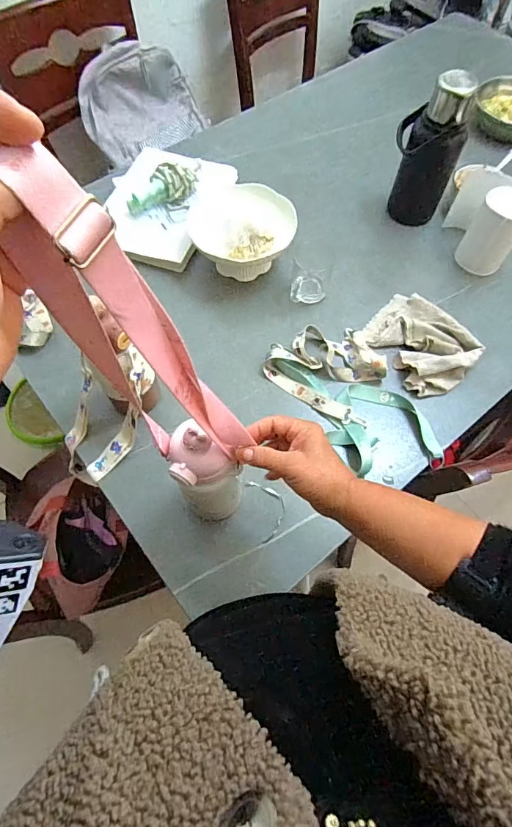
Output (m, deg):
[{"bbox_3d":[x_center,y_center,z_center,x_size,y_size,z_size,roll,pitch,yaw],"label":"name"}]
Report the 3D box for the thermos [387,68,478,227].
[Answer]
[{"bbox_3d":[0.303,-0.465,0.767,0.115,0.233,0.079,22,66,9],"label":"thermos"}]

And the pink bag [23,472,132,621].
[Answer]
[{"bbox_3d":[-0.308,0.220,0.768,0.136,0.125,0.237,-20,67,-10],"label":"pink bag"}]

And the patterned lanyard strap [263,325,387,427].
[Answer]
[{"bbox_3d":[0.122,-0.086,0.714,0.182,0.034,0.158,33,69,13],"label":"patterned lanyard strap"}]

